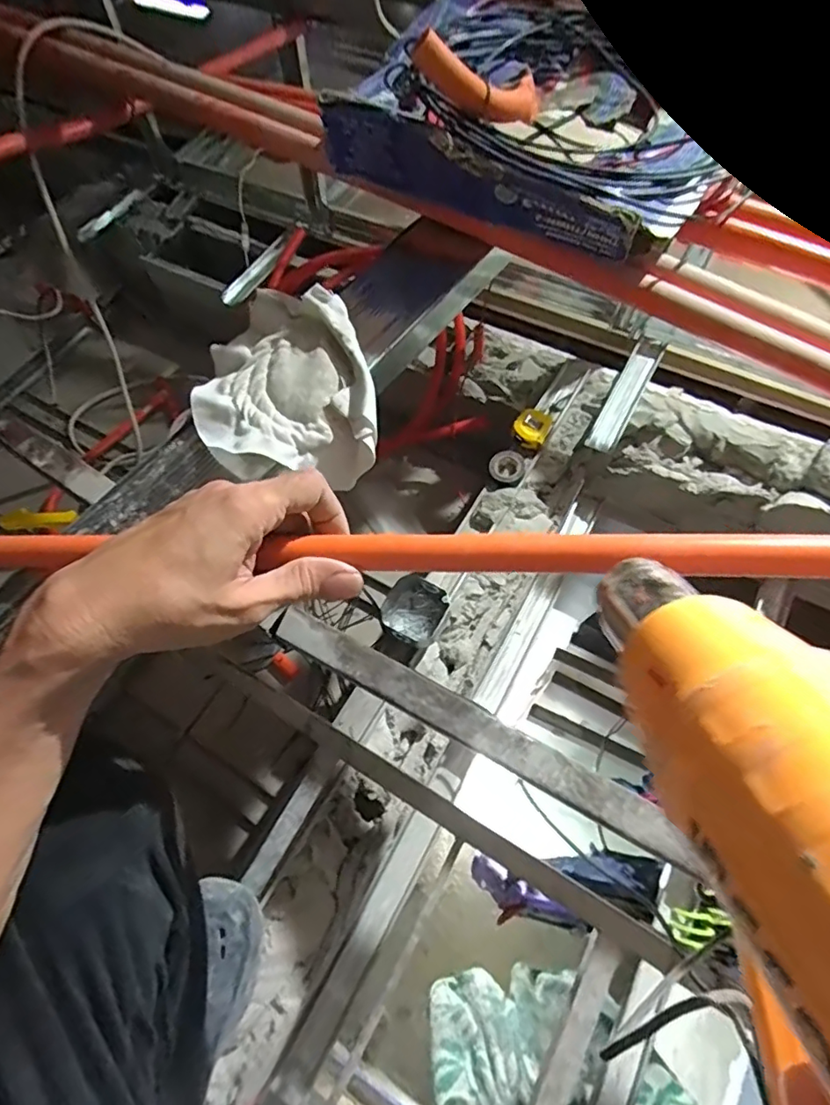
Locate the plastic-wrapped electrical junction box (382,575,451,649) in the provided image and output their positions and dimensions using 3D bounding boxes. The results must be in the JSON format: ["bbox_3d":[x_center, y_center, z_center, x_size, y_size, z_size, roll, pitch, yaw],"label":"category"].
[{"bbox_3d":[0.003,0.079,0.783,0.089,0.051,0.092,28,69,16],"label":"plastic-wrapped electrical junction box"}]

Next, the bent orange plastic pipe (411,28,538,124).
[{"bbox_3d":[0.050,-0.337,0.394,0.030,0.031,0.145,41,45,20],"label":"bent orange plastic pipe"}]

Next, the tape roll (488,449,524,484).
[{"bbox_3d":[0.152,-0.141,0.899,0.056,0.018,0.056,-1,81,5],"label":"tape roll"}]

